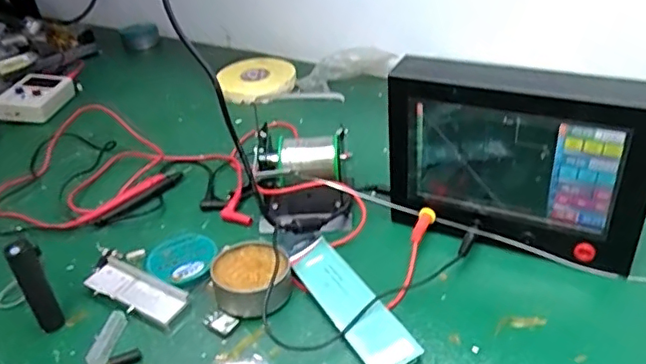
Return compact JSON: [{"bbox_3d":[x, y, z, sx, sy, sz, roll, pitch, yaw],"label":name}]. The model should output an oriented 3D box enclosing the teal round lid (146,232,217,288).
[{"bbox_3d":[-0.127,0.068,0.519,0.059,0.011,0.066,-14,36,-9],"label":"teal round lid"}]

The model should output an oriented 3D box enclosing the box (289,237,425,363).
[{"bbox_3d":[0.021,0.096,0.455,0.040,0.015,0.142,-22,38,-20],"label":"box"}]

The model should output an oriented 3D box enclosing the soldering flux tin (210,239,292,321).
[{"bbox_3d":[-0.060,0.079,0.477,0.063,0.031,0.072,-15,36,-11],"label":"soldering flux tin"}]

